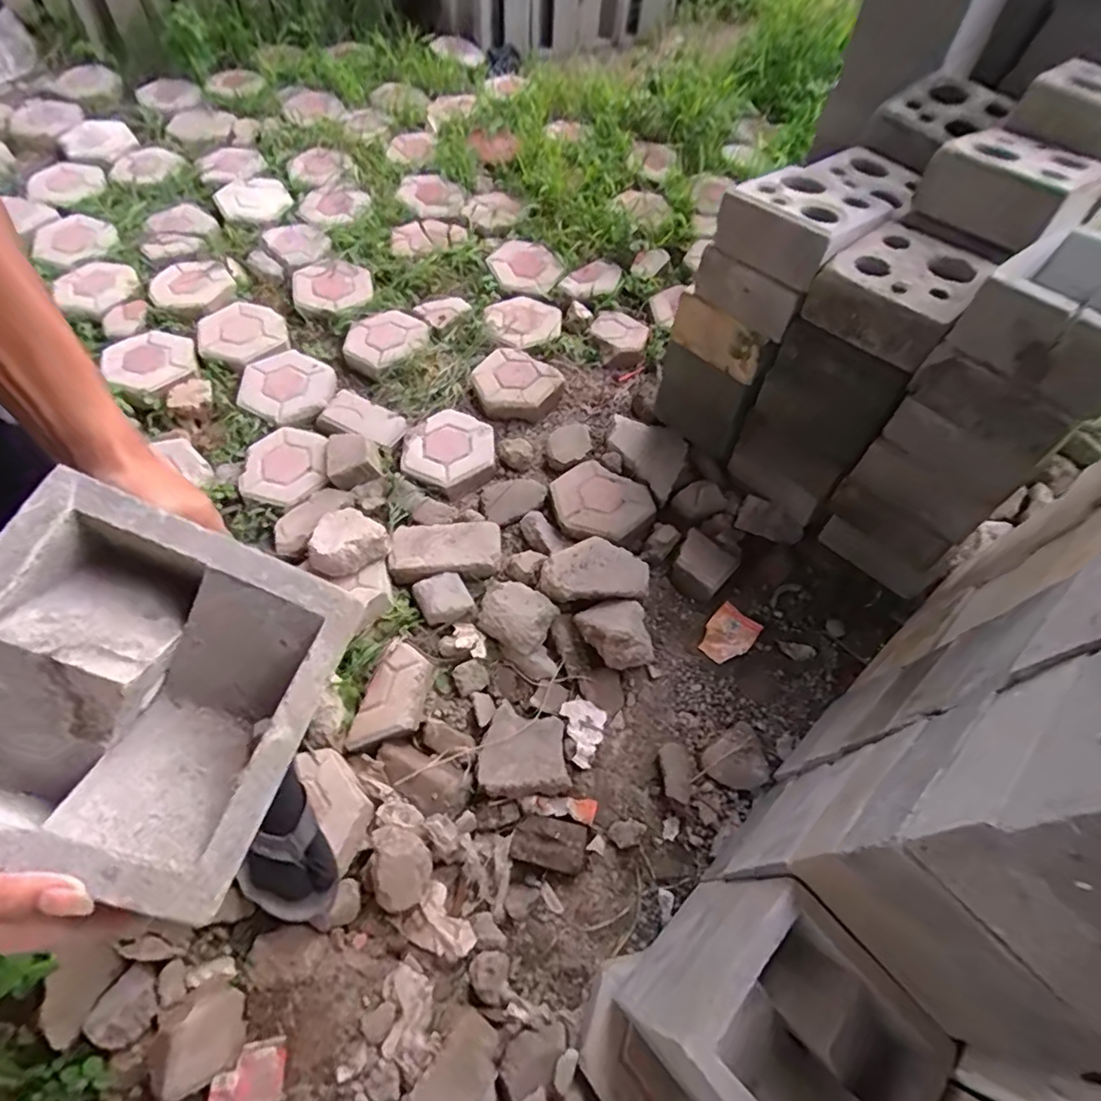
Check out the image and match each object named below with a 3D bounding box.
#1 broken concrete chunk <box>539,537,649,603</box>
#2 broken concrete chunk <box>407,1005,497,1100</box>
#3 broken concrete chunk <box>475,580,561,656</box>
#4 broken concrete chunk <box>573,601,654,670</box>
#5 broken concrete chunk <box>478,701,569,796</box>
[{"bbox_3d":[0.081,0.032,1.106,0.207,0.051,0.123,-4,59,-3],"label":"broken concrete chunk"},{"bbox_3d":[-0.105,0.680,0.748,0.103,0.066,0.115,32,64,17],"label":"broken concrete chunk"},{"bbox_3d":[-0.068,0.116,1.084,0.145,0.052,0.110,30,62,15],"label":"broken concrete chunk"},{"bbox_3d":[0.125,0.148,1.055,0.123,0.087,0.138,-19,61,-11],"label":"broken concrete chunk"},{"bbox_3d":[-0.049,0.335,0.992,0.145,0.029,0.149,-1,59,-3],"label":"broken concrete chunk"}]

